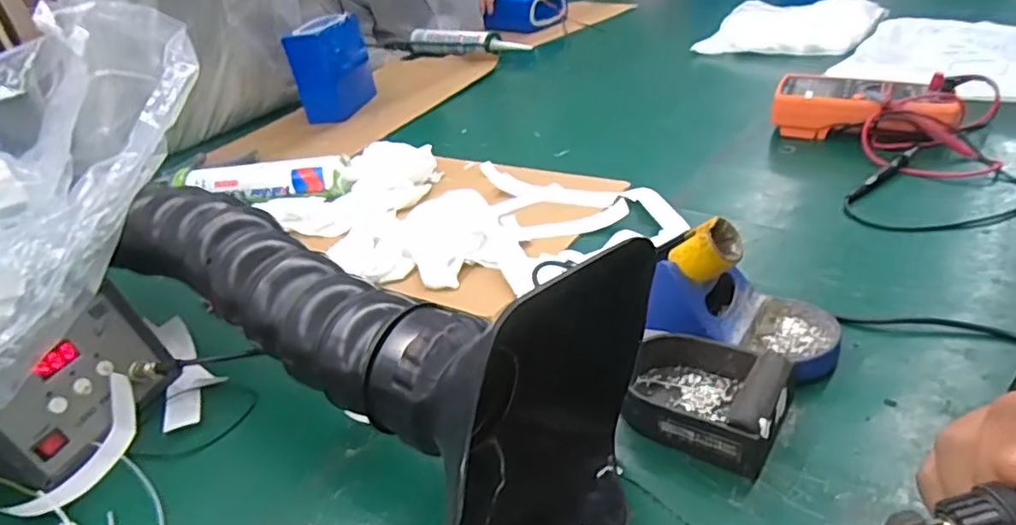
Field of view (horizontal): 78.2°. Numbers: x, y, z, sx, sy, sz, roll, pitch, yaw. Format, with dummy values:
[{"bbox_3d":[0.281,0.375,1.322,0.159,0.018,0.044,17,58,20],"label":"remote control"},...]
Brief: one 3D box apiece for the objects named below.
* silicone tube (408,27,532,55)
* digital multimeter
[{"bbox_3d":[-0.088,-0.441,1.248,0.278,0.042,0.041,11,37,30],"label":"silicone tube"},{"bbox_3d":[0.409,-0.177,0.722,0.187,0.050,0.096,12,37,31],"label":"digital multimeter"}]

